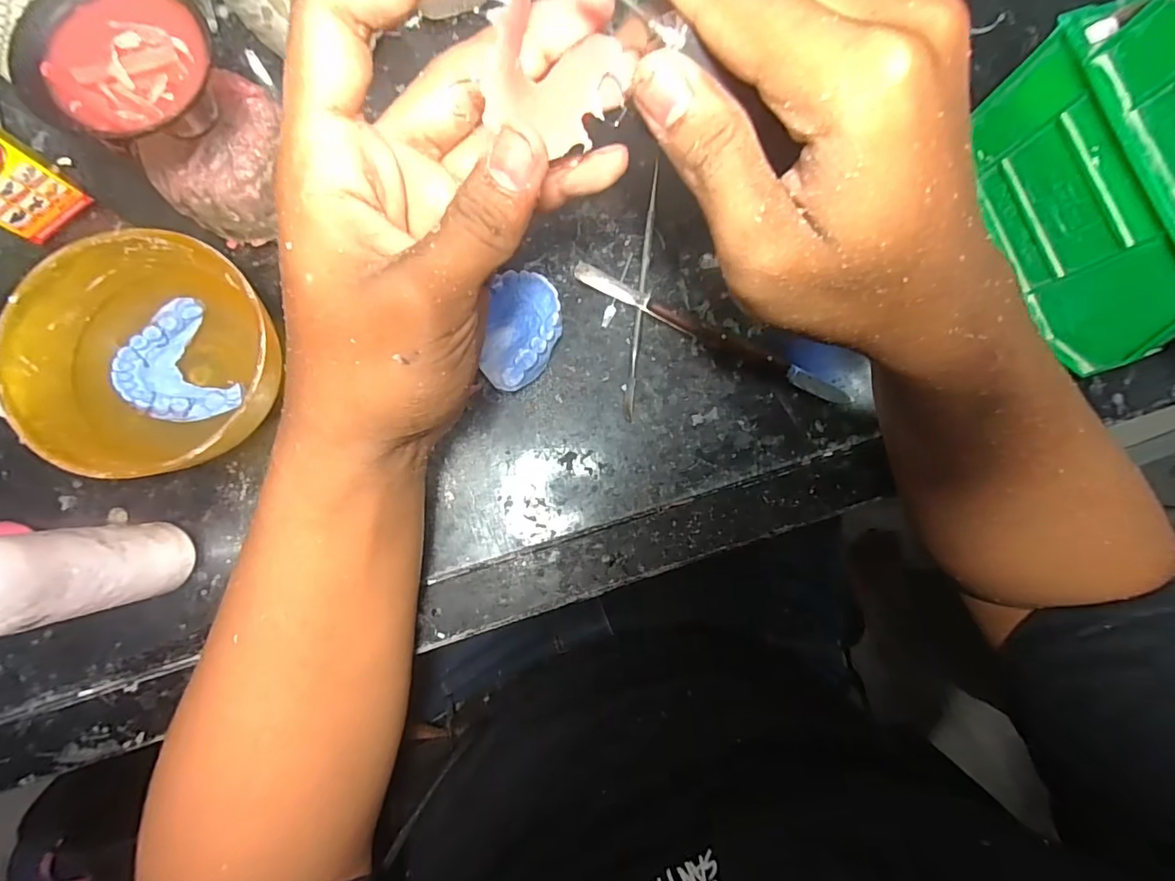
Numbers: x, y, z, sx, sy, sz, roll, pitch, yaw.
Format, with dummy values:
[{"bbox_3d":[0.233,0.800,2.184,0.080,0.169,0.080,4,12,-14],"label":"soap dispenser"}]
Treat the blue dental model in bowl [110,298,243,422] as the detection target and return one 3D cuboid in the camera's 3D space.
[{"bbox_3d":[-0.205,-0.036,0.266,0.046,0.012,0.058,-24,87,-5],"label":"blue dental model in bowl"}]

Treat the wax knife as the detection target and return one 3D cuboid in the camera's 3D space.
[{"bbox_3d":[0.071,-0.062,0.313,0.169,0.013,0.013,27,84,-1],"label":"wax knife"}]

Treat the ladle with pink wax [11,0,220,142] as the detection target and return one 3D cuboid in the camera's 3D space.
[{"bbox_3d":[-0.171,-0.188,0.201,0.068,0.022,0.143,16,101,-2],"label":"ladle with pink wax"}]

